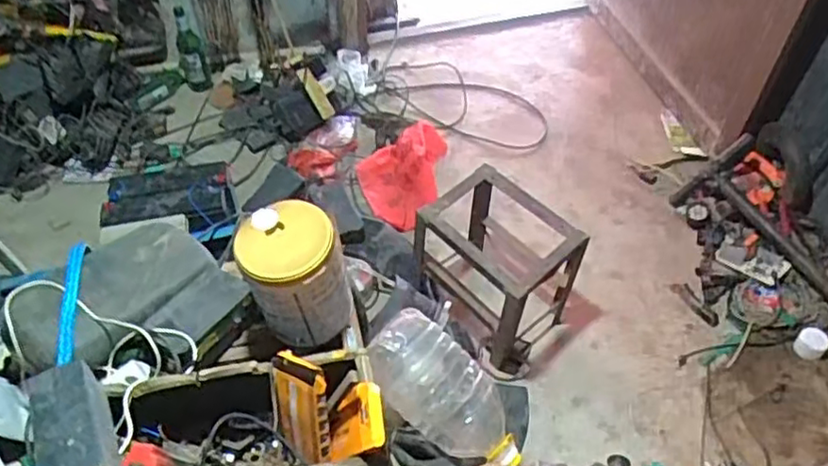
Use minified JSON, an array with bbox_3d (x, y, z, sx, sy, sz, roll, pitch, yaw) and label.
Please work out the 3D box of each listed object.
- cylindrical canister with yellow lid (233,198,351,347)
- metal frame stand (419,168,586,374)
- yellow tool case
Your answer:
[{"bbox_3d":[-0.161,0.059,0.925,0.125,0.169,0.121,1,49,-1],"label":"cylindrical canister with yellow lid"},{"bbox_3d":[0.170,0.071,1.431,0.299,0.293,0.227,37,58,27],"label":"metal frame stand"},{"bbox_3d":[-0.104,0.213,0.800,0.162,0.091,0.081,18,51,14],"label":"yellow tool case"}]

